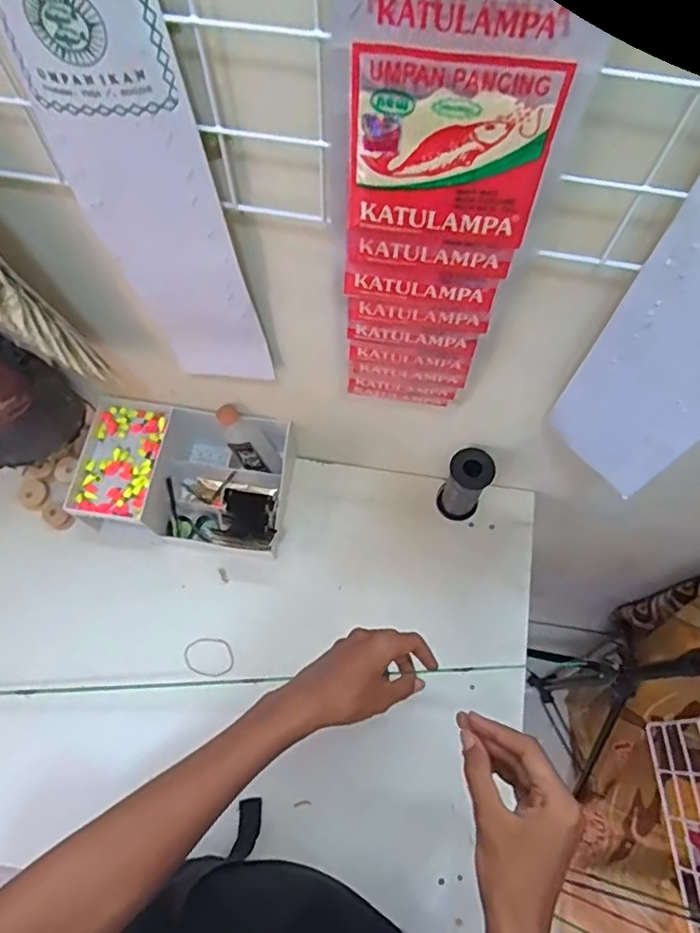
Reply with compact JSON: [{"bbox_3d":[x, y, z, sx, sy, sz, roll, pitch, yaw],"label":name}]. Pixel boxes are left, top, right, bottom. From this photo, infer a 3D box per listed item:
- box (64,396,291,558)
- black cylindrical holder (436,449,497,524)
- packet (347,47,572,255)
[{"bbox_3d":[-0.195,0.015,0.733,0.235,0.098,0.149,9,68,4],"label":"box"},{"bbox_3d":[0.134,0.024,0.715,0.051,0.114,0.048,27,71,10],"label":"black cylindrical holder"},{"bbox_3d":[0.050,-0.157,0.310,0.096,0.093,0.017,8,68,3],"label":"packet"}]

